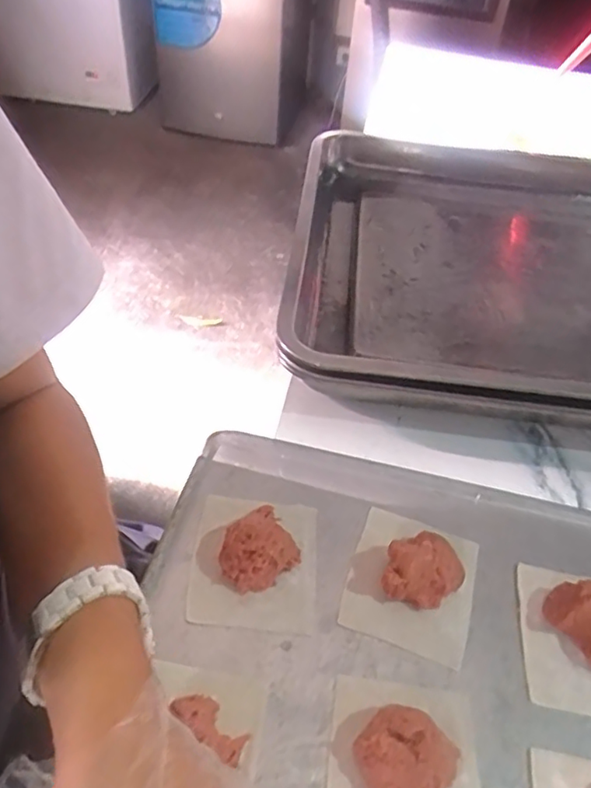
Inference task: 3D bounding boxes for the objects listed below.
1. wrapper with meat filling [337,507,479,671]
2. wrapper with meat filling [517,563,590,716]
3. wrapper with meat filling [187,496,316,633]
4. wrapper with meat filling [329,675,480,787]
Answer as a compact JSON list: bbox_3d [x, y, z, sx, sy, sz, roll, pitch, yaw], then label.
[{"bbox_3d":[0.073,0.106,0.358,0.074,0.031,0.083,17,46,10],"label":"wrapper with meat filling"},{"bbox_3d":[0.176,0.137,0.342,0.077,0.033,0.083,10,46,4],"label":"wrapper with meat filling"},{"bbox_3d":[-0.024,0.094,0.359,0.072,0.031,0.084,5,45,-1],"label":"wrapper with meat filling"},{"bbox_3d":[0.056,0.182,0.286,0.074,0.029,0.084,8,46,2],"label":"wrapper with meat filling"}]

